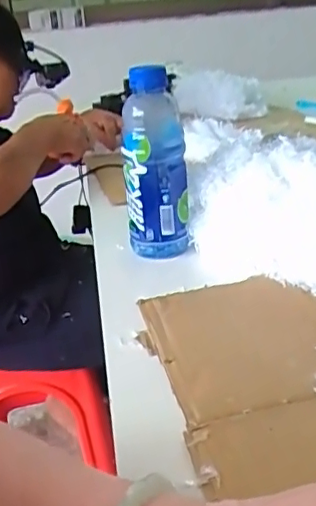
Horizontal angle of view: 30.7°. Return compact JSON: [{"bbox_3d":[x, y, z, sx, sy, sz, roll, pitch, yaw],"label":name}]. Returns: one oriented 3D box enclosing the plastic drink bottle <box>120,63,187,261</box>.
[{"bbox_3d":[-0.004,-0.100,0.654,0.070,0.199,0.060,-3,24,5],"label":"plastic drink bottle"}]

